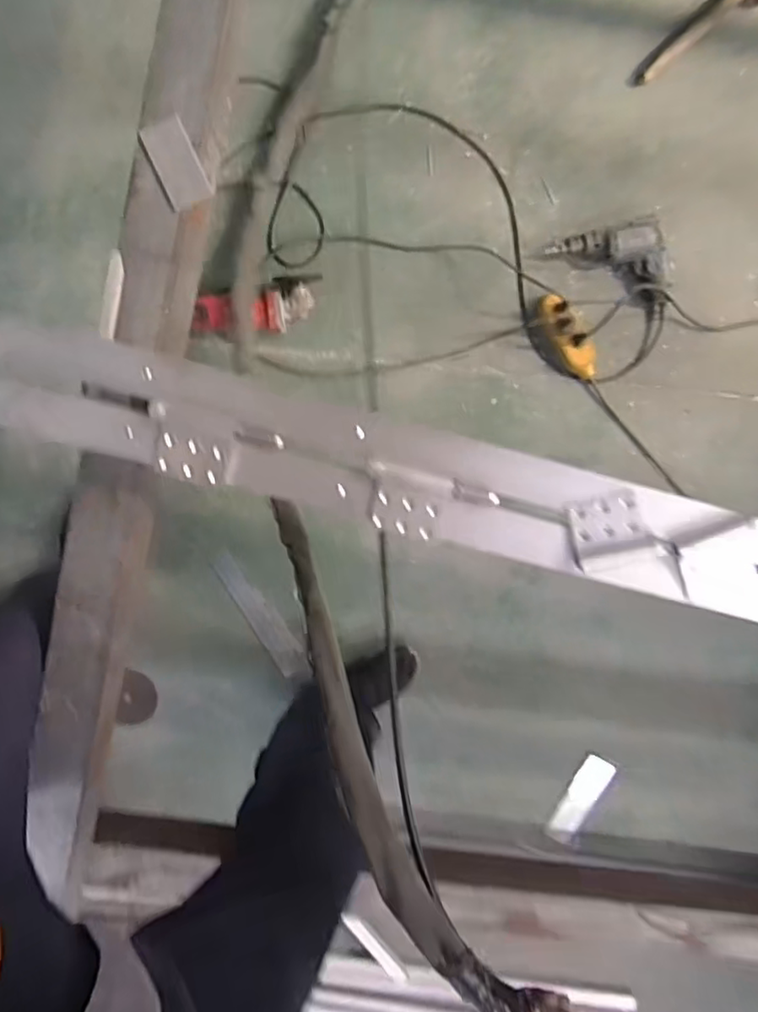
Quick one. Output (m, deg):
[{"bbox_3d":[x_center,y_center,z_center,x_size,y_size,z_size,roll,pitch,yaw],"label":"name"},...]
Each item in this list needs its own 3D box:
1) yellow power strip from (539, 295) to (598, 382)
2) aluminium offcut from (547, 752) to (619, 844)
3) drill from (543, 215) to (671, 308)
[{"bbox_3d":[0.359,-0.319,1.192,0.064,0.048,0.176,-34,96,3],"label":"yellow power strip"},{"bbox_3d":[0.435,0.628,1.367,0.067,0.022,0.202,28,95,-4],"label":"aluminium offcut"},{"bbox_3d":[0.434,-0.441,1.181,0.209,0.059,0.152,-13,96,1],"label":"drill"}]

